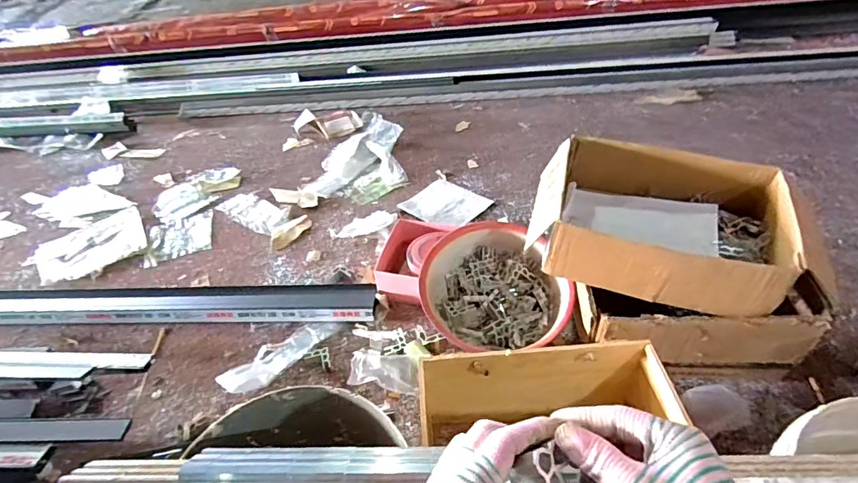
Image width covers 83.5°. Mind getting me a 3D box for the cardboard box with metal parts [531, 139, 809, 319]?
[{"bbox_3d":[0.429,-0.042,0.892,0.450,0.120,0.294,9,44,17],"label":"cardboard box with metal parts"}]

